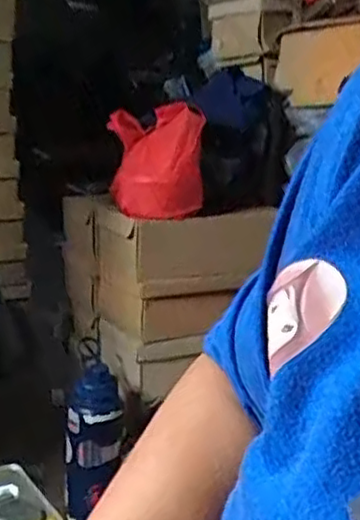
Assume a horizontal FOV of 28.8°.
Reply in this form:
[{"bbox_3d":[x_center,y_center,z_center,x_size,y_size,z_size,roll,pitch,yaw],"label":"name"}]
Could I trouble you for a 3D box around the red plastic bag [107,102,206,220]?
[{"bbox_3d":[-0.040,-0.173,1.197,0.153,0.178,0.145,2,15,-5],"label":"red plastic bag"}]

